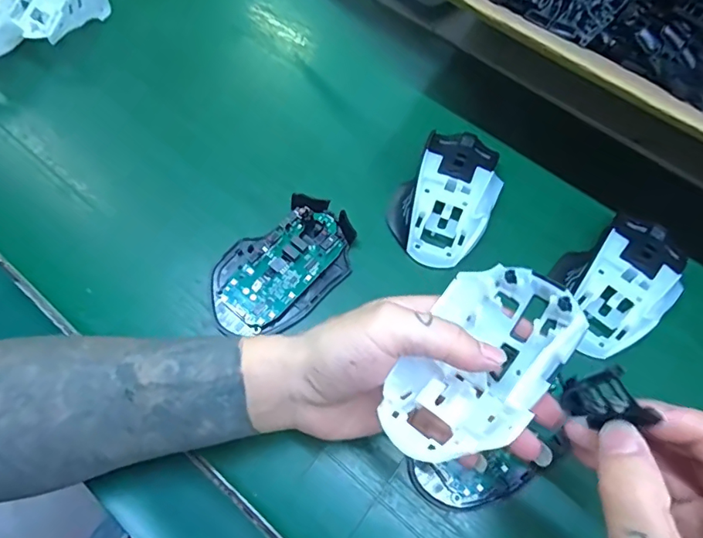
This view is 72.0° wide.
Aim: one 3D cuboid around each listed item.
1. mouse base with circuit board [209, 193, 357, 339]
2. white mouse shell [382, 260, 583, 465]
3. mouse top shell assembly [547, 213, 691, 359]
[{"bbox_3d":[-0.050,-0.003,0.346,0.074,0.023,0.115,40,71,17],"label":"mouse base with circuit board"},{"bbox_3d":[0.066,0.047,0.243,0.066,0.035,0.113,31,68,13],"label":"white mouse shell"},{"bbox_3d":[0.187,0.006,0.335,0.106,0.032,0.070,-40,71,-17],"label":"mouse top shell assembly"}]

